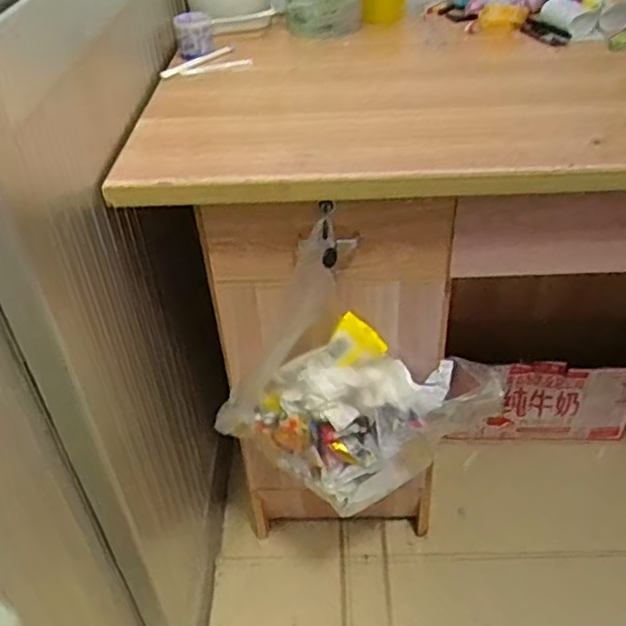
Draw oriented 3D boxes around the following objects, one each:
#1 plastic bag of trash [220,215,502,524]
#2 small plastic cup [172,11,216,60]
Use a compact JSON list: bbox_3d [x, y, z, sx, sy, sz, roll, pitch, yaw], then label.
[{"bbox_3d":[0.048,0.081,0.779,0.331,0.332,0.113,-5,39,-2],"label":"plastic bag of trash"},{"bbox_3d":[-0.167,-0.392,0.919,0.052,0.046,0.052,-9,40,-7],"label":"small plastic cup"}]

